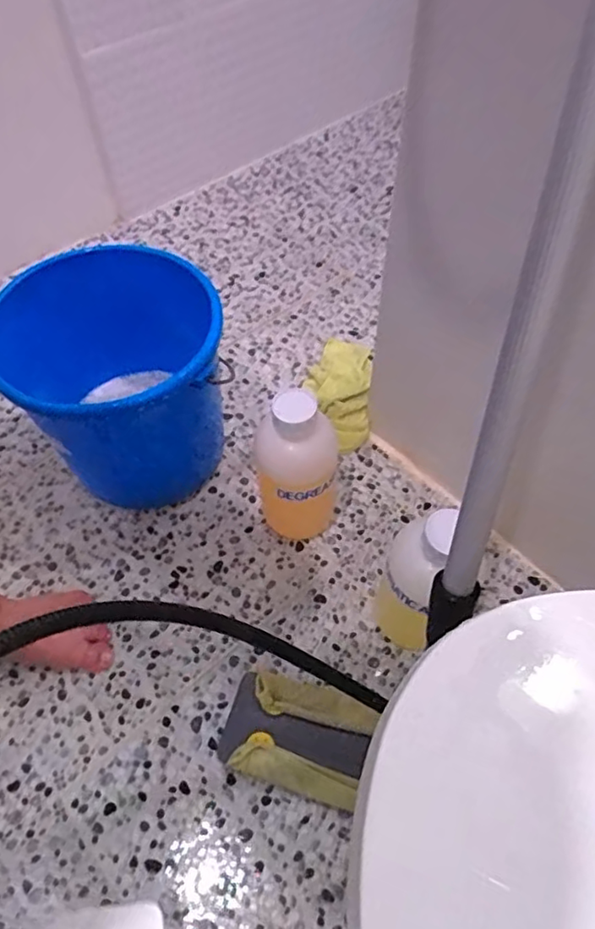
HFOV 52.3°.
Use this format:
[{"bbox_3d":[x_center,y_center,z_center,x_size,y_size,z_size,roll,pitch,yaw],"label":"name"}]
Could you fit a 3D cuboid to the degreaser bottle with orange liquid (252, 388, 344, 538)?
[{"bbox_3d":[0.000,-0.001,0.721,0.096,0.224,0.094,0,57,0],"label":"degreaser bottle with orange liquid"}]

